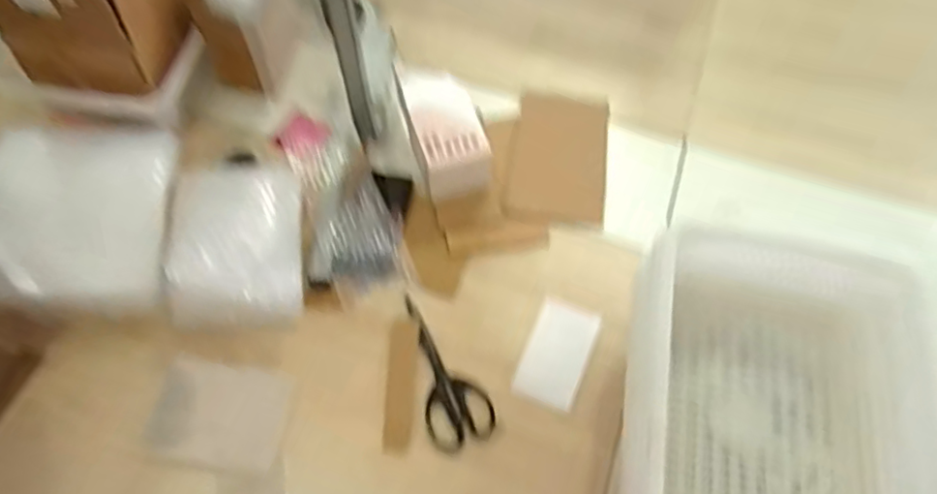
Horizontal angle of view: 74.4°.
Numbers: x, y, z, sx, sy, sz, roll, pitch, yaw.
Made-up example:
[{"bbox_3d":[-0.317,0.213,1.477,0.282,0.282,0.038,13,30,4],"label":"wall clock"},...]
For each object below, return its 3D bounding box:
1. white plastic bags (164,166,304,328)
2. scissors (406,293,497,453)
[{"bbox_3d":[-0.294,-0.014,0.789,0.158,0.064,0.227,-7,63,-4],"label":"white plastic bags"},{"bbox_3d":[-0.025,0.147,0.756,0.079,0.007,0.192,-12,64,-7],"label":"scissors"}]

